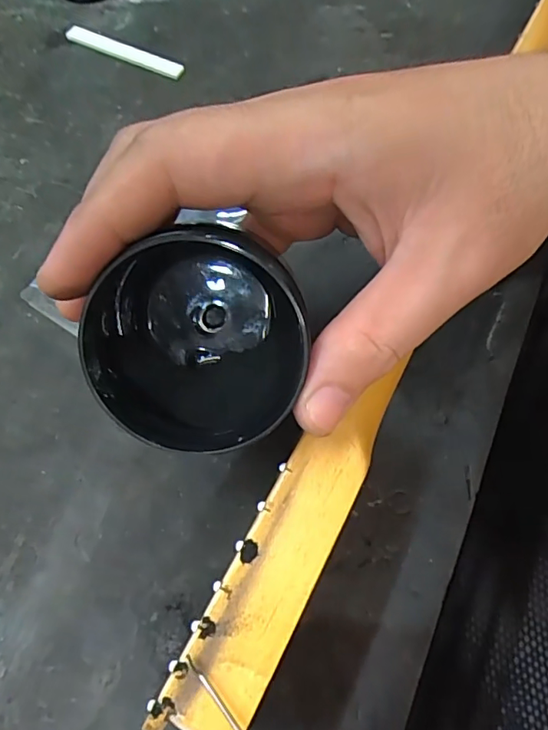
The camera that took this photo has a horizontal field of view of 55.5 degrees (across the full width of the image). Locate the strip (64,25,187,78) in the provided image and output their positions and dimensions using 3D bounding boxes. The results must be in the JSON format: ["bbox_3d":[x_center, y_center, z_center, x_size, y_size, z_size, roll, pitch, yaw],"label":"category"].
[{"bbox_3d":[-0.095,-0.200,0.331,0.082,0.005,0.010,24,66,8],"label":"strip"}]

